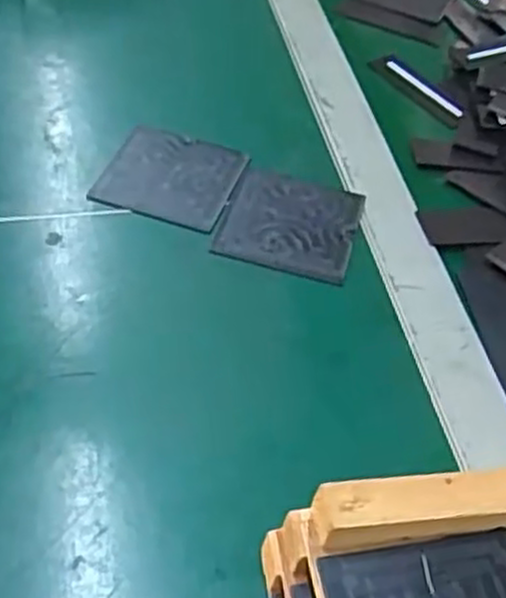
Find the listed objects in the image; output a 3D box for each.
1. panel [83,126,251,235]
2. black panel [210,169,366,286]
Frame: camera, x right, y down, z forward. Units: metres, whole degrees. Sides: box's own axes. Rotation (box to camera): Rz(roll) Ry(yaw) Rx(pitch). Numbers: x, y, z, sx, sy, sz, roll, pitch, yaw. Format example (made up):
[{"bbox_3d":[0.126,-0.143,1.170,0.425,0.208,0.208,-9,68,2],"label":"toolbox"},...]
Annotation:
[{"bbox_3d":[-0.051,-0.078,0.493,0.081,0.008,0.077,18,49,8],"label":"panel"},{"bbox_3d":[0.023,-0.048,0.474,0.078,0.005,0.077,16,49,6],"label":"black panel"}]

